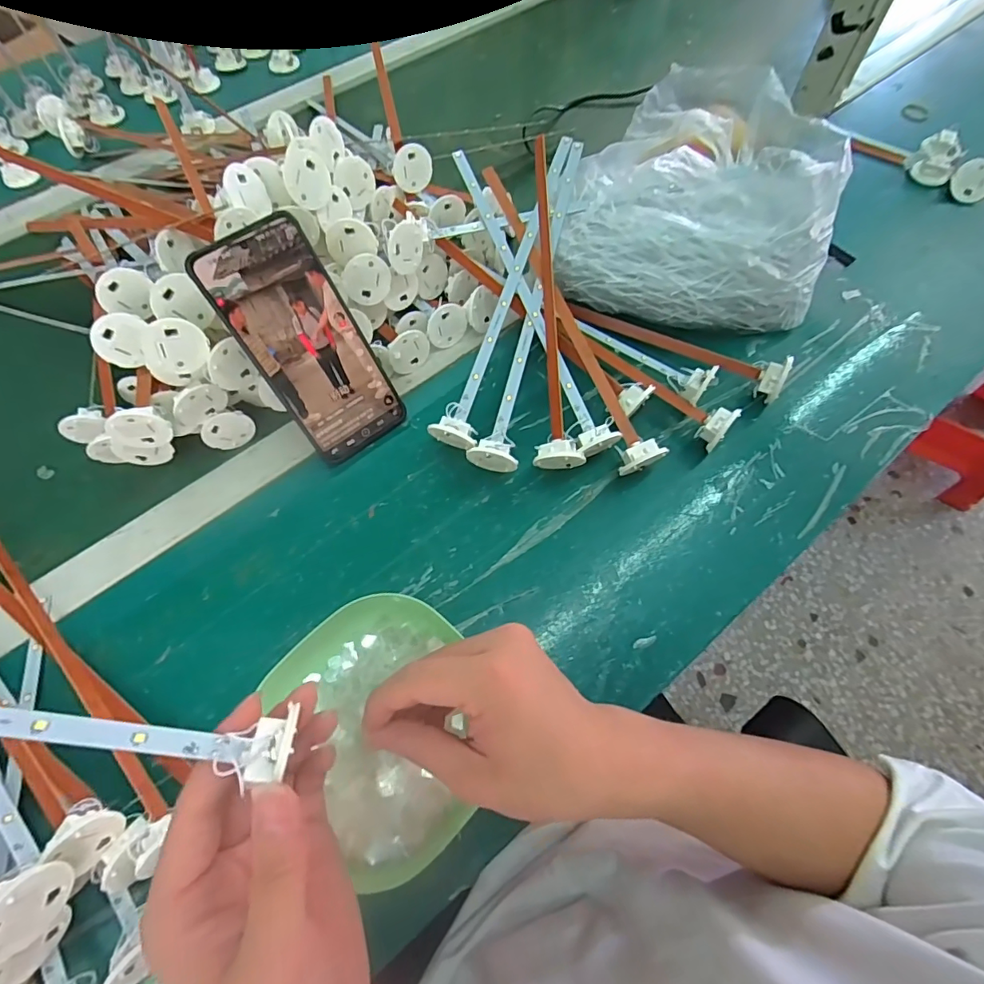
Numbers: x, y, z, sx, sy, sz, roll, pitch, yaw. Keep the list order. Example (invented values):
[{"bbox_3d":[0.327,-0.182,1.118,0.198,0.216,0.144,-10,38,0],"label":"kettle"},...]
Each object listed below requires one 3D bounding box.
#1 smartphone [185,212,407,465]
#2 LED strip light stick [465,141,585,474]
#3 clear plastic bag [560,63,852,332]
[{"bbox_3d":[-0.131,-0.104,0.363,0.077,0.164,0.004,-38,32,-16],"label":"smartphone"},{"bbox_3d":[0.037,-0.156,0.404,0.032,0.032,0.287,13,78,8],"label":"LED strip light stick"},{"bbox_3d":[0.184,-0.260,0.449,0.206,0.117,0.225,11,66,7],"label":"clear plastic bag"}]

